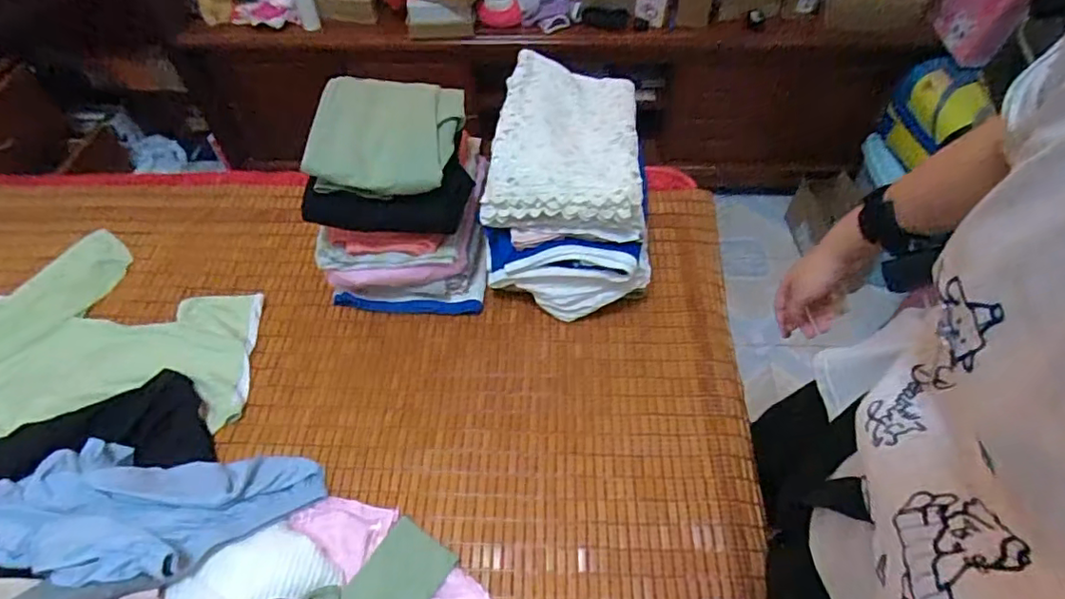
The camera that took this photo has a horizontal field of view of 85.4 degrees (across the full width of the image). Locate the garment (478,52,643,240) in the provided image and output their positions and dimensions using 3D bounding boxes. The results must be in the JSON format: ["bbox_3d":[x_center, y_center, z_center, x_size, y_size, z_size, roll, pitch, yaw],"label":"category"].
[{"bbox_3d":[0.060,-0.260,0.946,0.239,0.090,0.336,5,54,4],"label":"garment"}]

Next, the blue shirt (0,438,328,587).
[{"bbox_3d":[-0.478,0.263,0.722,0.378,0.135,0.189,0,53,1],"label":"blue shirt"}]

